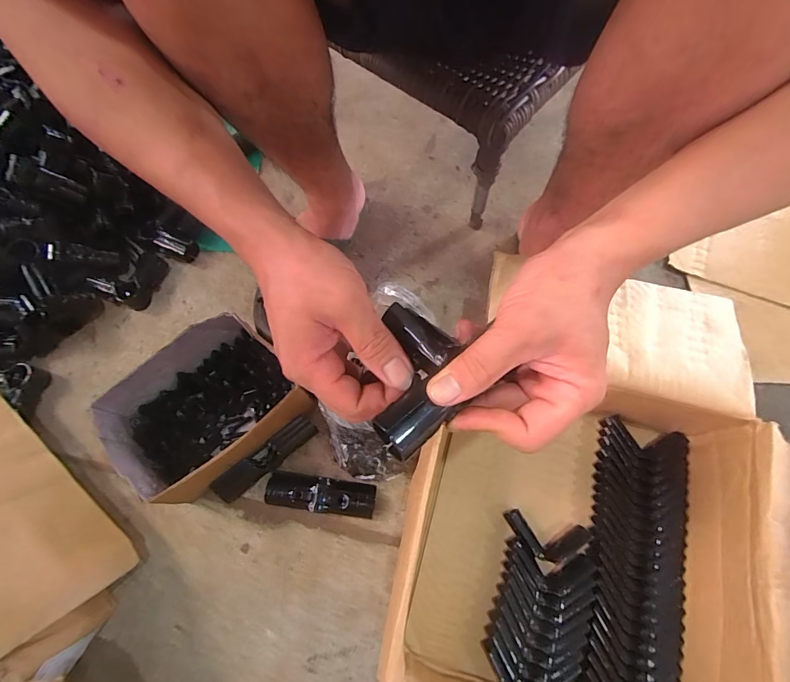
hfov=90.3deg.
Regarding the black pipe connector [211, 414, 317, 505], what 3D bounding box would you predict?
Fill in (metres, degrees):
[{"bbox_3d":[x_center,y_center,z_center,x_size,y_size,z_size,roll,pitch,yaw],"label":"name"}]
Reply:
[{"bbox_3d":[-0.157,0.143,0.484,0.129,0.030,0.030,-38,74,-13],"label":"black pipe connector"}]

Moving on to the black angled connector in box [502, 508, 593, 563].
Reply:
[{"bbox_3d":[0.169,0.222,0.441,0.088,0.031,0.042,13,70,5],"label":"black angled connector in box"}]

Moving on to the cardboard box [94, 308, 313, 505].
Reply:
[{"bbox_3d":[-0.220,0.083,0.473,0.194,0.095,0.162,-36,73,-12],"label":"cardboard box"}]

